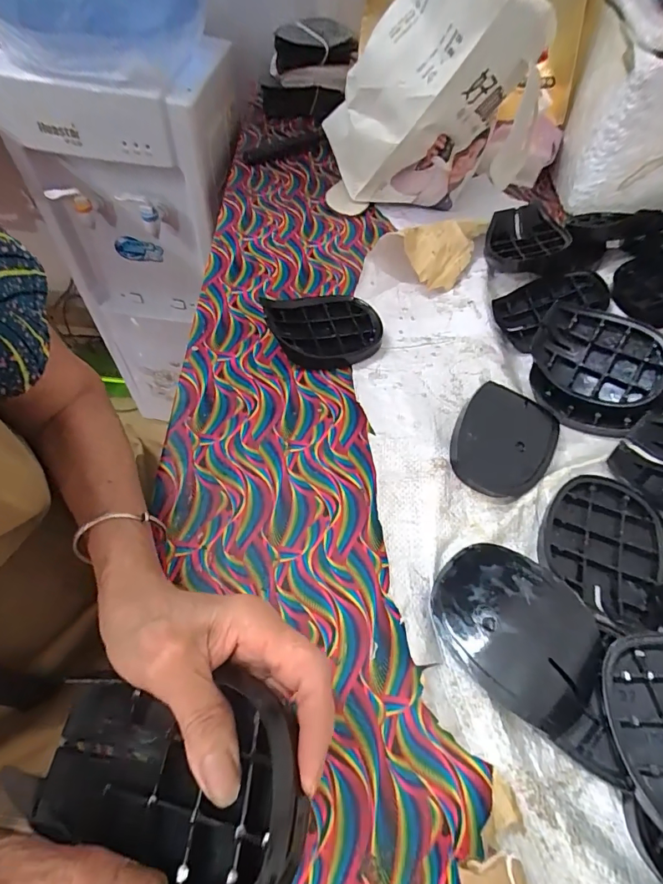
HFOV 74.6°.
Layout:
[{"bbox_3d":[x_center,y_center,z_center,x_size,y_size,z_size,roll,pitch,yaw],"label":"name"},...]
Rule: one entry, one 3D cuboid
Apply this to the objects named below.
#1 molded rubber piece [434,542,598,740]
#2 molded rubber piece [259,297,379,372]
[{"bbox_3d":[0.126,0.130,0.306,0.113,0.039,0.090,39,64,20],"label":"molded rubber piece"},{"bbox_3d":[-0.007,-0.120,0.456,0.114,0.022,0.089,-12,59,-11],"label":"molded rubber piece"}]

